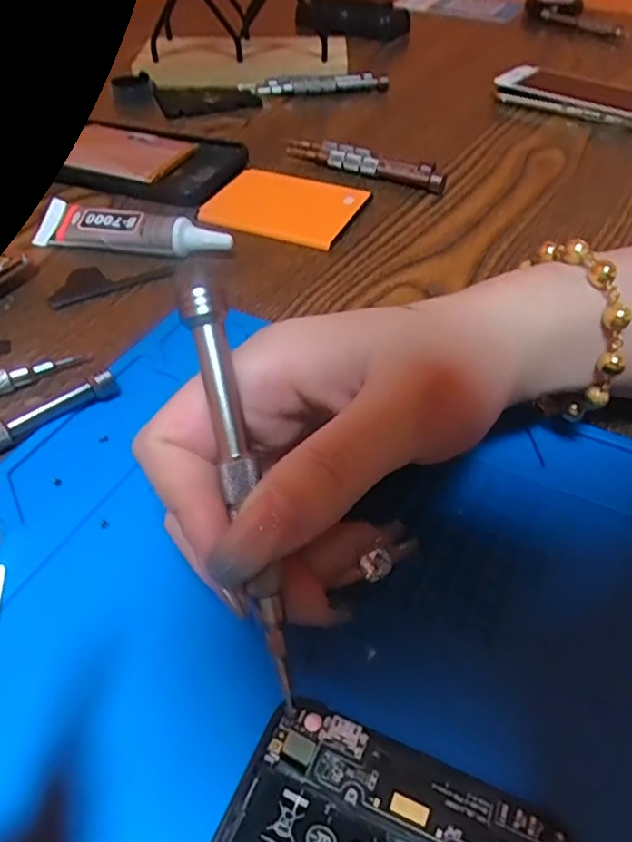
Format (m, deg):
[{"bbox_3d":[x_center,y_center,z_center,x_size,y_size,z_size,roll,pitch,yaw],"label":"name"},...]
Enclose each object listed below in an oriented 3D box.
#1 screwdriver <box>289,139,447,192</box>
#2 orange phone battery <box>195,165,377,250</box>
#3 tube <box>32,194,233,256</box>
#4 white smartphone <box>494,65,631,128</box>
[{"bbox_3d":[0.029,-0.160,0.385,0.107,0.012,0.015,22,50,21],"label":"screwdriver"},{"bbox_3d":[-0.017,-0.122,0.350,0.077,0.008,0.063,17,48,16],"label":"orange phone battery"},{"bbox_3d":[-0.092,-0.095,0.315,0.101,0.018,0.019,8,47,8],"label":"tube"},{"bbox_3d":[0.204,-0.239,0.459,0.136,0.014,0.068,32,53,28],"label":"white smartphone"}]

